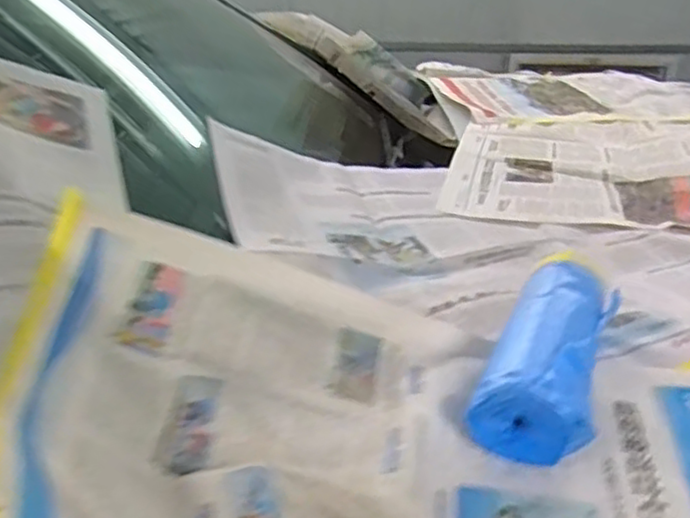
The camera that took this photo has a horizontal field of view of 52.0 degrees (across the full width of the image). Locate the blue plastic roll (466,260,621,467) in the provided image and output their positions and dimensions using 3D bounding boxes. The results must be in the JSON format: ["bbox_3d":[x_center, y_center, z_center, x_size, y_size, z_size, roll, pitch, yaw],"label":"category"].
[{"bbox_3d":[0.164,0.077,0.562,0.077,0.077,0.195,13,29,22],"label":"blue plastic roll"}]

